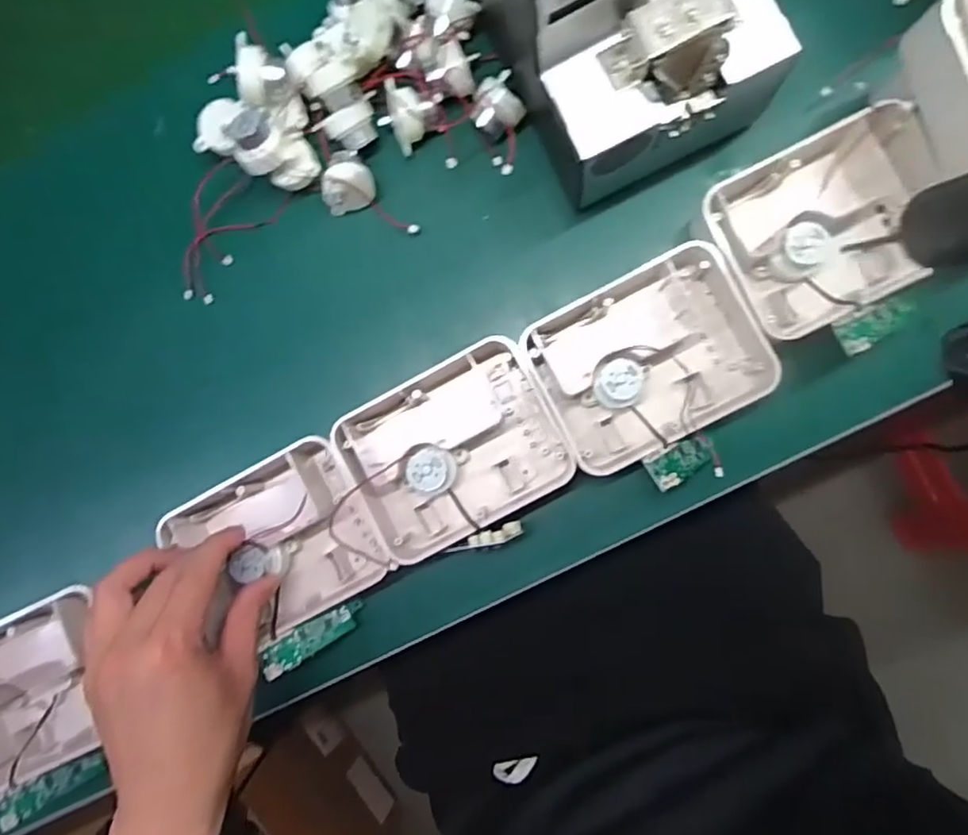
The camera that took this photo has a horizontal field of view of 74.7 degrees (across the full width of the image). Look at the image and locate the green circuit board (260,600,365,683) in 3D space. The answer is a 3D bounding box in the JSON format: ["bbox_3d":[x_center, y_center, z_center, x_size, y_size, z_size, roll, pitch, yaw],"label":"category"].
[{"bbox_3d":[-0.108,0.140,0.407,0.069,0.008,0.020,-28,89,-27],"label":"green circuit board"}]

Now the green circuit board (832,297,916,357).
[{"bbox_3d":[0.227,-0.055,0.364,0.057,0.010,0.020,-24,82,-21],"label":"green circuit board"}]

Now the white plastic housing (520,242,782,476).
[{"bbox_3d":[0.098,-0.033,0.385,0.127,0.041,0.099,-27,83,3],"label":"white plastic housing"}]

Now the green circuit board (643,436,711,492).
[{"bbox_3d":[0.118,0.025,0.374,0.052,0.008,0.021,-20,82,-32],"label":"green circuit board"}]

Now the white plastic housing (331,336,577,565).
[{"bbox_3d":[-0.021,0.020,0.400,0.132,0.040,0.106,-28,83,3],"label":"white plastic housing"}]

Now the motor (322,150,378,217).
[{"bbox_3d":[-0.088,-0.156,0.417,0.032,0.029,0.036,5,86,7],"label":"motor"}]

